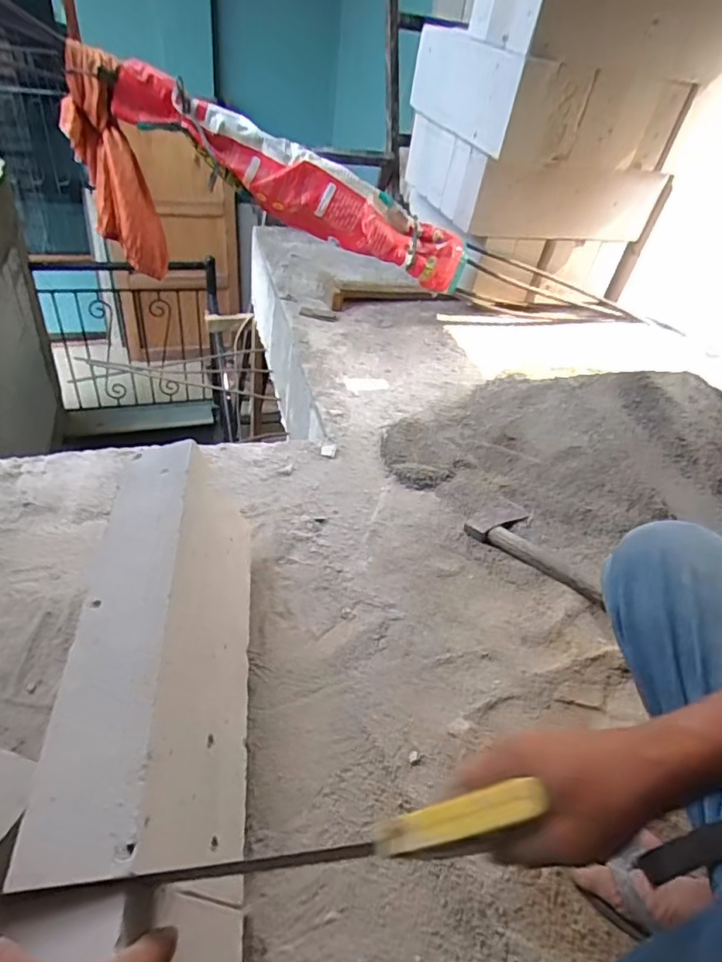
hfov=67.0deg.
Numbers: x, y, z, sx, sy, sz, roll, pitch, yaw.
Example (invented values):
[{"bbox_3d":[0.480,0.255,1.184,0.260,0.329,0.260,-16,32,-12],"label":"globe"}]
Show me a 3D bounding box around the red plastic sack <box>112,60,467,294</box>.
[{"bbox_3d":[-0.119,-0.699,1.350,0.902,0.175,0.137,17,35,-26],"label":"red plastic sack"}]

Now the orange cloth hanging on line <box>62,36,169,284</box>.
[{"bbox_3d":[-0.561,-0.697,1.244,0.179,0.439,0.143,-8,45,-19],"label":"orange cloth hanging on line"}]

